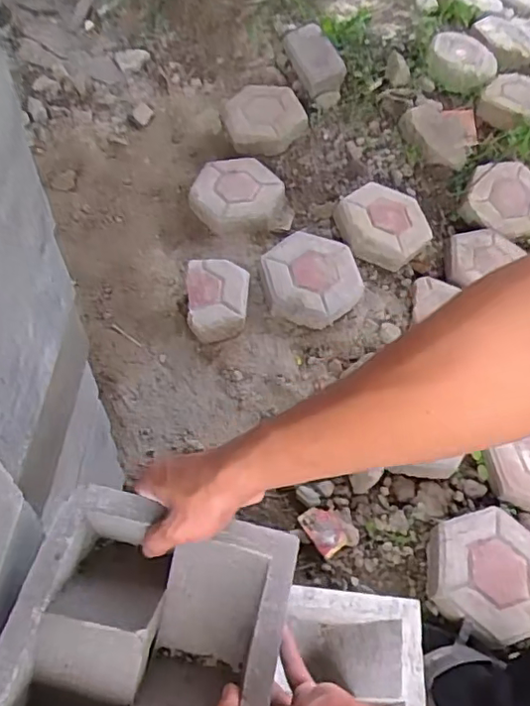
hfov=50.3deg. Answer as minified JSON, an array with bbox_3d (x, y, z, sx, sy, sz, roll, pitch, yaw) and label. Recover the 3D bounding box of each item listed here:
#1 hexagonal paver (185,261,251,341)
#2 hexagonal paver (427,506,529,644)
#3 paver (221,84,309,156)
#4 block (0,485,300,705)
[{"bbox_3d":[-0.094,-0.106,1.143,0.125,0.066,0.170,-1,58,-8],"label":"hexagonal paver"},{"bbox_3d":[0.381,0.367,0.940,0.229,0.067,0.201,-9,60,-13],"label":"hexagonal paver"},{"bbox_3d":[0.004,-0.586,1.400,0.202,0.054,0.203,-17,81,-11],"label":"paver"},{"bbox_3d":[-0.090,0.222,0.436,0.192,0.068,0.193,12,57,4],"label":"block"}]

